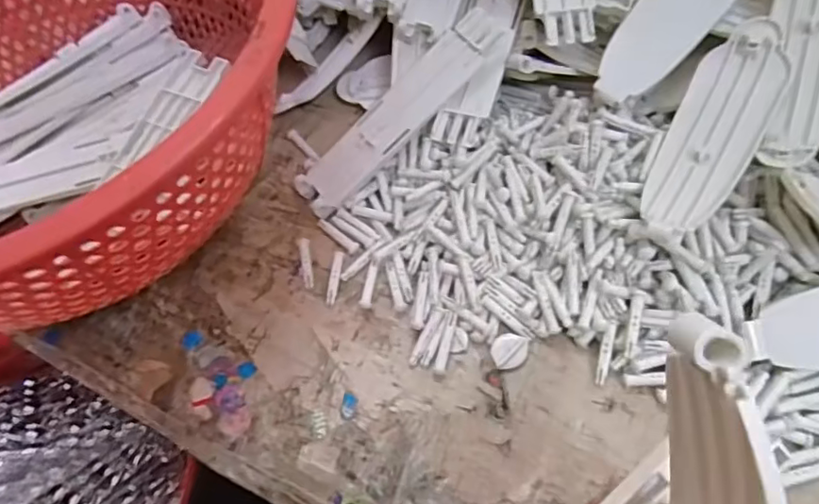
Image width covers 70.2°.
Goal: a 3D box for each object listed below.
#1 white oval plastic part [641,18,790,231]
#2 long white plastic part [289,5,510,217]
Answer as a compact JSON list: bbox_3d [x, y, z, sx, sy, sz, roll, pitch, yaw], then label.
[{"bbox_3d":[0.183,-0.075,0.346,0.049,0.017,0.153,25,73,22],"label":"white oval plastic part"},{"bbox_3d":[-0.008,-0.099,0.414,0.179,0.014,0.039,-44,58,5],"label":"long white plastic part"}]

